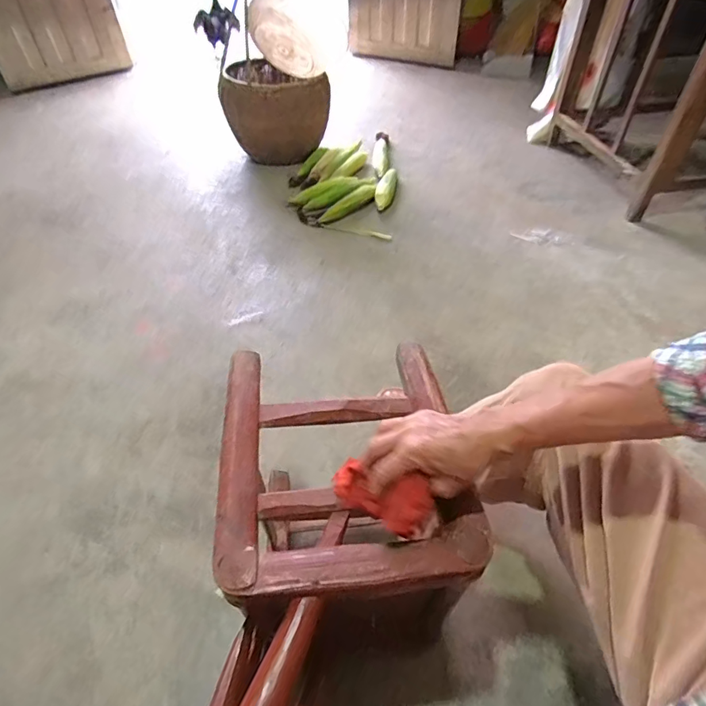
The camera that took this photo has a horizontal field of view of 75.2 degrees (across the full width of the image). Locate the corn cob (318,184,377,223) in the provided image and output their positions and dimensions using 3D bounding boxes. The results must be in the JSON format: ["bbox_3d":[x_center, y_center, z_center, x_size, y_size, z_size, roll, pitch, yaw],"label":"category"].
[{"bbox_3d":[-0.016,-0.514,1.594,0.057,0.053,0.260,33,57,27],"label":"corn cob"}]

